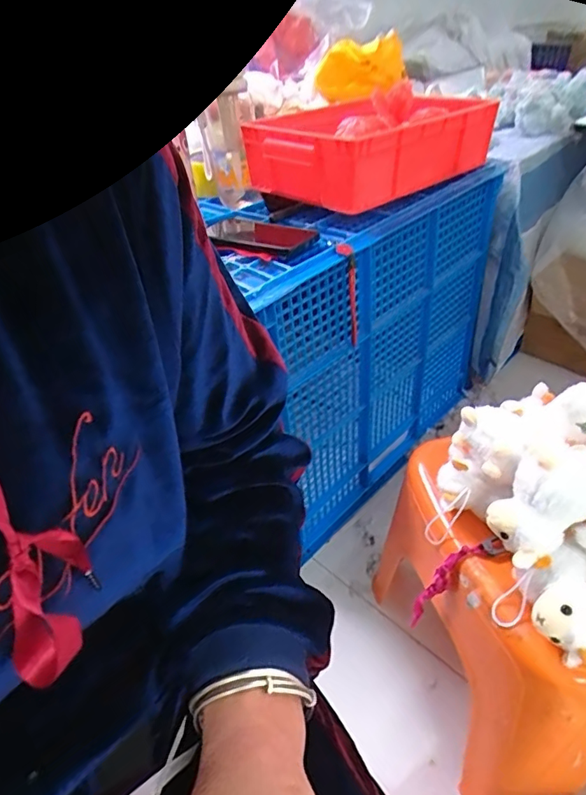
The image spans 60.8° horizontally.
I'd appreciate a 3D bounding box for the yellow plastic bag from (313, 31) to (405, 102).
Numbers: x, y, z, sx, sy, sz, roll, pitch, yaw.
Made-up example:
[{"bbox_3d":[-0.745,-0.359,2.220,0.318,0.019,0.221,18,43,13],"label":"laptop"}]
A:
[{"bbox_3d":[0.147,-0.723,1.100,0.115,0.102,0.209,-34,47,-30],"label":"yellow plastic bag"}]

